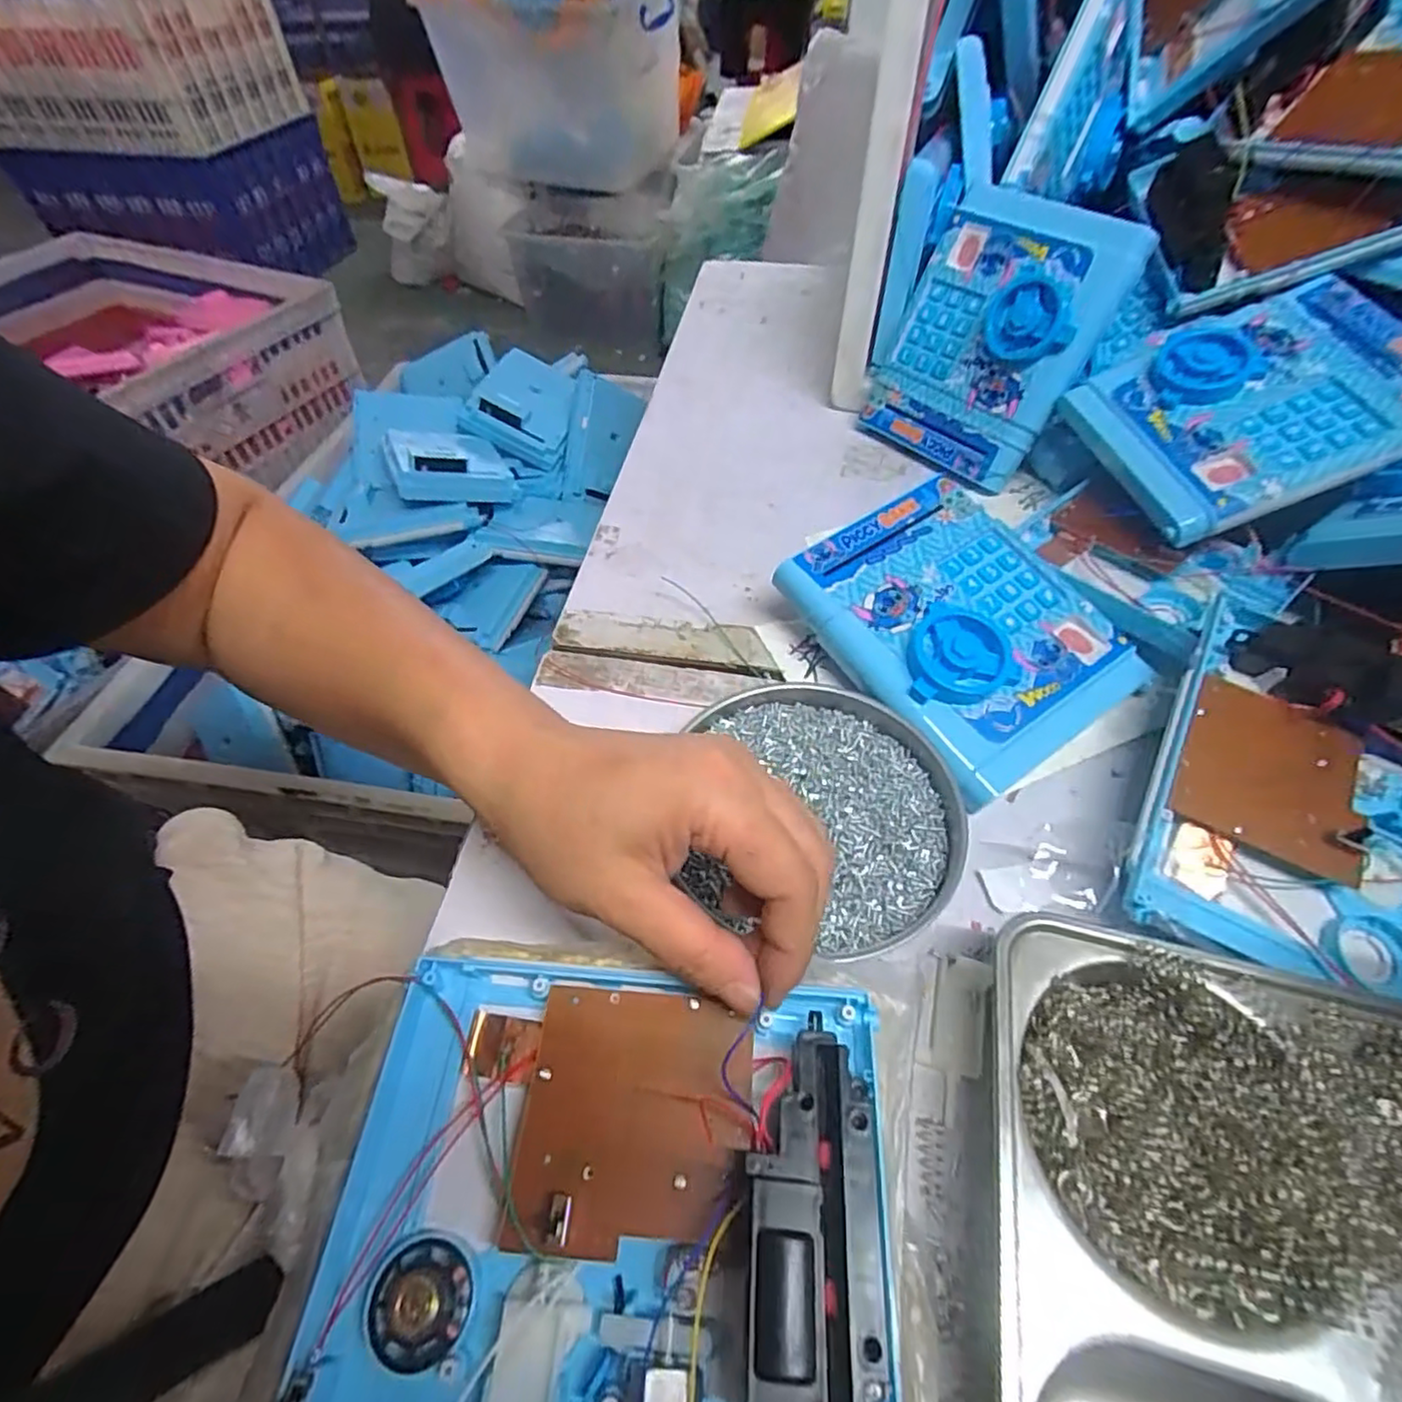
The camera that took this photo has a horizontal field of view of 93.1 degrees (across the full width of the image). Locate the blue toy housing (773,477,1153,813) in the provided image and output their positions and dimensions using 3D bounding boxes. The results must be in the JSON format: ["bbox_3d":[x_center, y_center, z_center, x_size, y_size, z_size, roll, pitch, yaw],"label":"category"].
[{"bbox_3d":[0.137,-0.038,0.358,0.131,0.056,0.153,-28,56,-19],"label":"blue toy housing"}]

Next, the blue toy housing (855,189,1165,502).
[{"bbox_3d":[0.196,-0.248,0.460,0.038,0.166,0.133,-10,44,-45],"label":"blue toy housing"}]

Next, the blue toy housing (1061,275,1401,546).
[{"bbox_3d":[0.322,-0.176,0.387,0.161,0.033,0.140,-23,63,8],"label":"blue toy housing"}]

